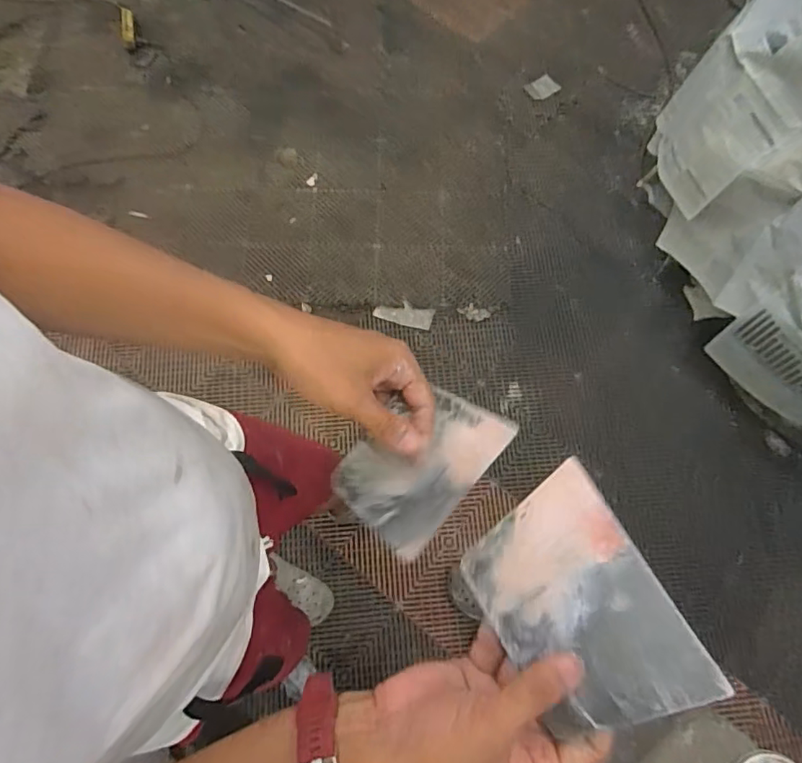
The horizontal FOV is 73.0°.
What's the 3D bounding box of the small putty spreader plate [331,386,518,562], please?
[{"bbox_3d":[0.017,0.069,0.450,0.101,0.008,0.141,39,96,-7],"label":"small putty spreader plate"}]

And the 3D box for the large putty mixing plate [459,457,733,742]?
[{"bbox_3d":[0.105,0.136,0.327,0.100,0.005,0.137,-34,68,9],"label":"large putty mixing plate"}]

